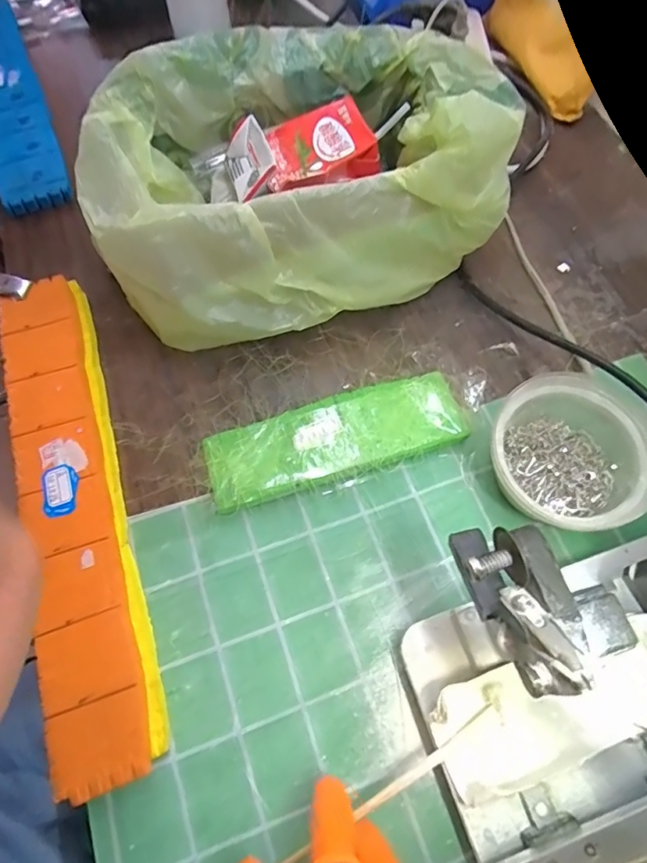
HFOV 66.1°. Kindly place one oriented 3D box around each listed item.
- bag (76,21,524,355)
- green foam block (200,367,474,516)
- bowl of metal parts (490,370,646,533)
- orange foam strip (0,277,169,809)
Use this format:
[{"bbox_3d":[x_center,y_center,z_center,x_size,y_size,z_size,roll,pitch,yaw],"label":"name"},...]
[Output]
[{"bbox_3d":[-0.020,-0.184,0.379,0.301,0.133,0.188,-18,66,-6],"label":"bag"},{"bbox_3d":[0.008,0.005,0.349,0.178,0.015,0.058,-18,66,-6],"label":"green foam block"},{"bbox_3d":[0.155,0.019,0.322,0.101,0.053,0.095,-1,66,2],"label":"bowl of metal parts"},{"bbox_3d":[-0.168,0.039,0.332,0.058,0.030,0.340,-19,66,-6],"label":"orange foam strip"}]

